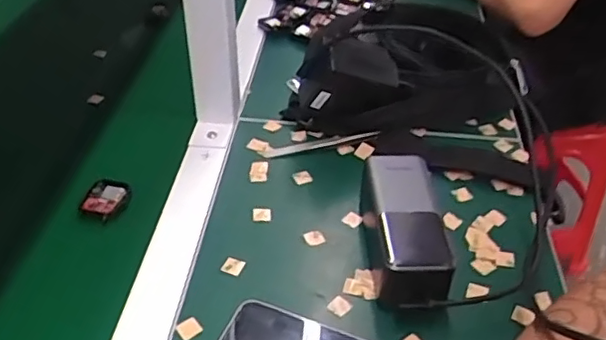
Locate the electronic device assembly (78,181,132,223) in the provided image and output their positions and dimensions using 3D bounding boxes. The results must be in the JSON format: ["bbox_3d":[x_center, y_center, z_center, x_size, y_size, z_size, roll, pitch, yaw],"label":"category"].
[{"bbox_3d":[-0.175,0.026,0.541,0.041,0.008,0.043,15,42,13],"label":"electronic device assembly"}]

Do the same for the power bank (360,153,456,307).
[{"bbox_3d":[0.082,0.048,0.485,0.052,0.059,0.136,0,40,-4],"label":"power bank"}]

